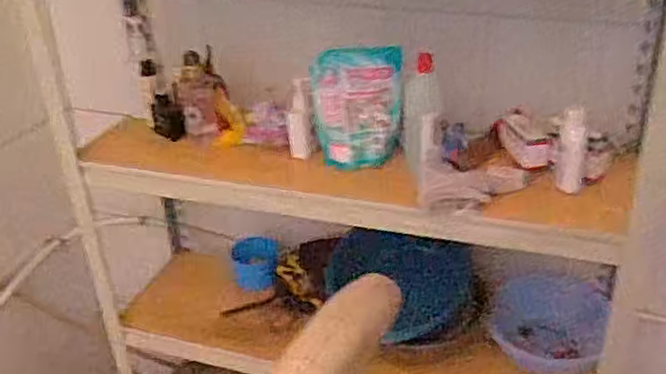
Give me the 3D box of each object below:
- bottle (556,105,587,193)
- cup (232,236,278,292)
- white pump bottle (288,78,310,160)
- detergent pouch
[{"bbox_3d":[0.369,-0.057,1.045,0.034,0.131,0.038,-2,29,-2],"label":"bottle"},{"bbox_3d":[-0.172,0.169,1.504,0.100,0.102,0.099,-5,29,-6],"label":"cup"},{"bbox_3d":[-0.059,-0.117,1.166,0.036,0.141,0.031,-2,29,-2],"label":"white pump bottle"},{"bbox_3d":[0.041,-0.129,1.120,0.148,0.191,0.047,-1,29,1],"label":"detergent pouch"}]

